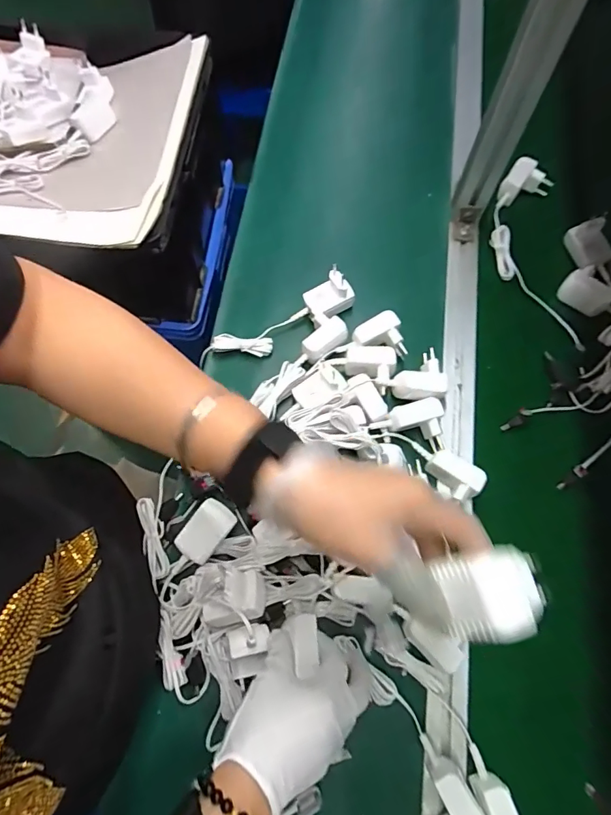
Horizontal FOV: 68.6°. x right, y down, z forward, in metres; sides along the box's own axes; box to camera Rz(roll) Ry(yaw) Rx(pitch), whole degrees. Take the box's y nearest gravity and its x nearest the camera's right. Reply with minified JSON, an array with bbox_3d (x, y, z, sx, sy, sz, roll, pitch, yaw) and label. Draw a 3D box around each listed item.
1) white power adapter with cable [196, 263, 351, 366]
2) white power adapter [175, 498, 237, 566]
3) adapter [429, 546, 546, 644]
[{"bbox_3d":[-0.030,-0.105,0.562,0.195,0.046,0.050,-29,73,-10],"label":"white power adapter with cable"},{"bbox_3d":[-0.101,0.126,0.456,0.038,0.020,0.059,37,97,6],"label":"white power adapter"},{"bbox_3d":[0.101,0.102,0.243,0.048,0.025,0.042,-22,62,24],"label":"adapter"}]

